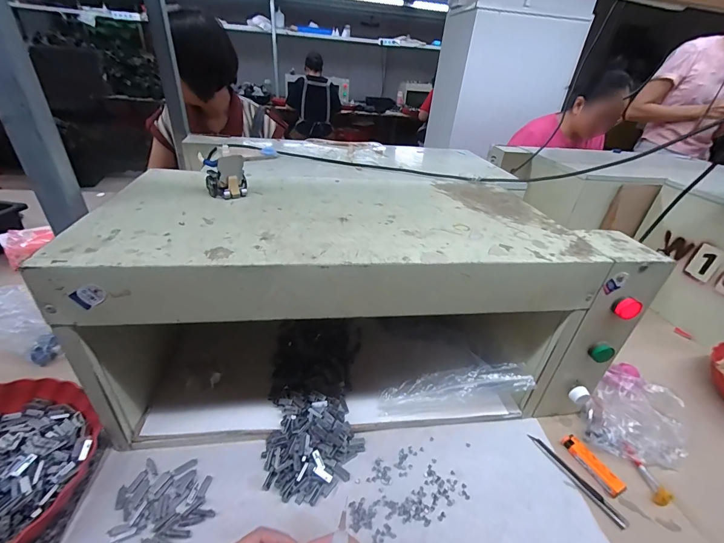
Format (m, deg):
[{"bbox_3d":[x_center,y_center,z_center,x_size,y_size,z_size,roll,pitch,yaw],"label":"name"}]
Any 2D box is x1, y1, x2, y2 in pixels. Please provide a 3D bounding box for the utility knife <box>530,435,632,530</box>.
[{"bbox_3d":[0.288,0.277,0.455,0.018,0.005,0.129,-14,36,-29],"label":"utility knife"}]

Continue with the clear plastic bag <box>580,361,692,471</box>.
[{"bbox_3d":[0.395,0.214,0.492,0.110,0.078,0.132,-22,40,-37],"label":"clear plastic bag"}]

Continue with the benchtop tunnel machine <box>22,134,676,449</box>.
[{"bbox_3d":[-0.004,0.002,0.584,0.660,0.284,0.438,0,31,-10],"label":"benchtop tunnel machine"}]

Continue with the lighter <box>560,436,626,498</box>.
[{"bbox_3d":[0.317,0.265,0.465,0.021,0.017,0.081,-10,34,-24],"label":"lighter"}]

